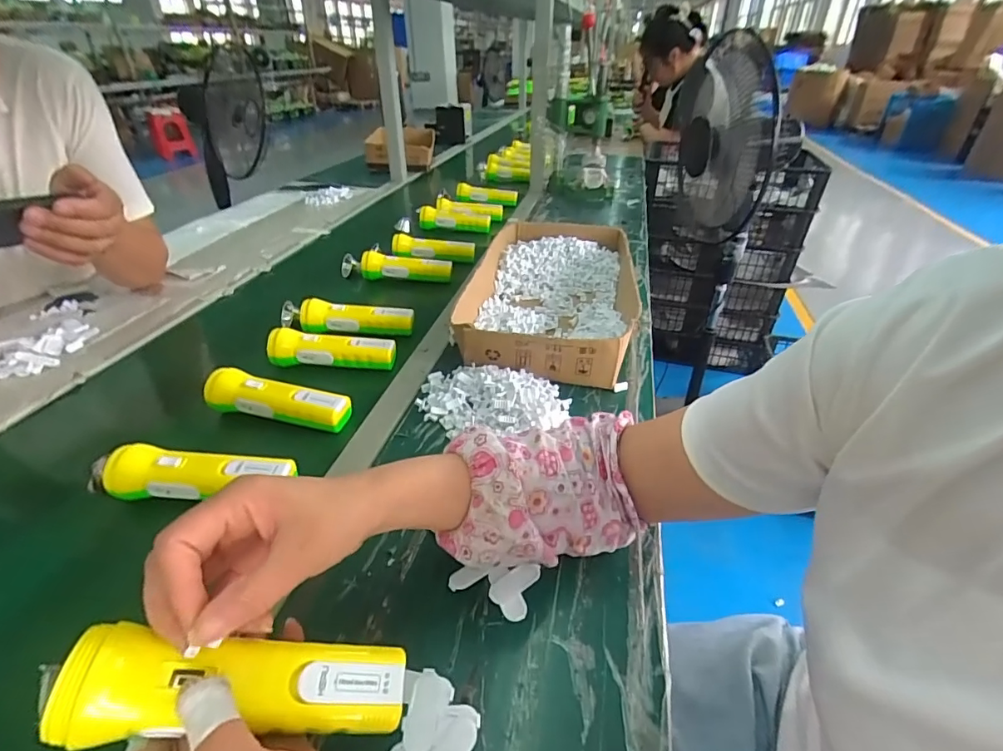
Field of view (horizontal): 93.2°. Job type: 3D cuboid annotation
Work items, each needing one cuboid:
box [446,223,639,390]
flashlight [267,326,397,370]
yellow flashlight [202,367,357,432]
[{"bbox_3d":[0.084,-0.150,0.791,0.252,0.077,0.436,4,35,7],"label":"box"},{"bbox_3d":[-0.232,-0.038,0.660,0.168,0.042,0.042,-2,35,-3],"label":"flashlight"},{"bbox_3d":[-0.274,0.028,0.568,0.187,0.043,0.047,6,35,8],"label":"yellow flashlight"}]

